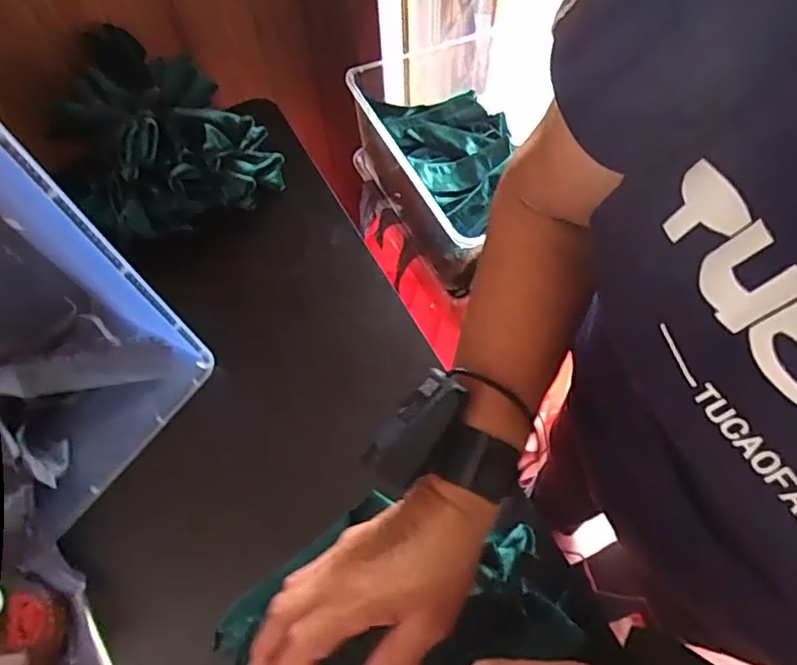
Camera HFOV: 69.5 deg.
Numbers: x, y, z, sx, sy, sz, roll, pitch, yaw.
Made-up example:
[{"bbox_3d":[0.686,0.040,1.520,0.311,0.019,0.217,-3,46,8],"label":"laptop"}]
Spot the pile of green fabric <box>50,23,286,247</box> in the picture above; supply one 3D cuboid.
[{"bbox_3d":[-0.245,-0.212,0.602,0.196,0.101,0.196,-24,65,-9],"label":"pile of green fabric"}]

